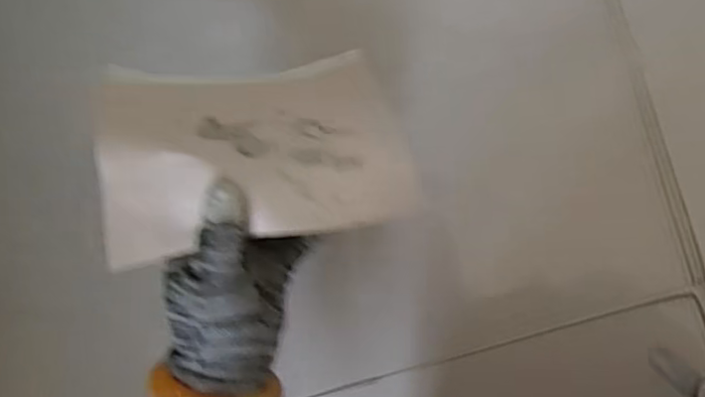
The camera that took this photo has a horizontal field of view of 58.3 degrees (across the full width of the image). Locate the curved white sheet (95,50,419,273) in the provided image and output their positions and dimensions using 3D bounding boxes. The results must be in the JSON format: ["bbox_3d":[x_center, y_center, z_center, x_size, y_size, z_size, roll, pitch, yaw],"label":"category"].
[{"bbox_3d":[-0.058,-0.030,0.385,0.179,0.045,0.128,-4,58,-8],"label":"curved white sheet"}]

